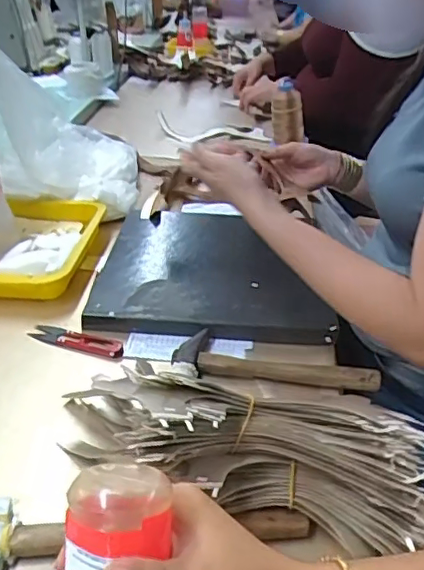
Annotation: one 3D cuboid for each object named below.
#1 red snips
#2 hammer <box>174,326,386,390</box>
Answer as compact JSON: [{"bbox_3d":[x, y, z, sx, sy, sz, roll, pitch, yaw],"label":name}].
[{"bbox_3d":[-0.156,0.063,0.661,0.117,0.010,0.032,12,34,15],"label":"red snips"},{"bbox_3d":[0.066,0.078,0.630,0.212,0.022,0.084,3,33,0],"label":"hammer"}]

